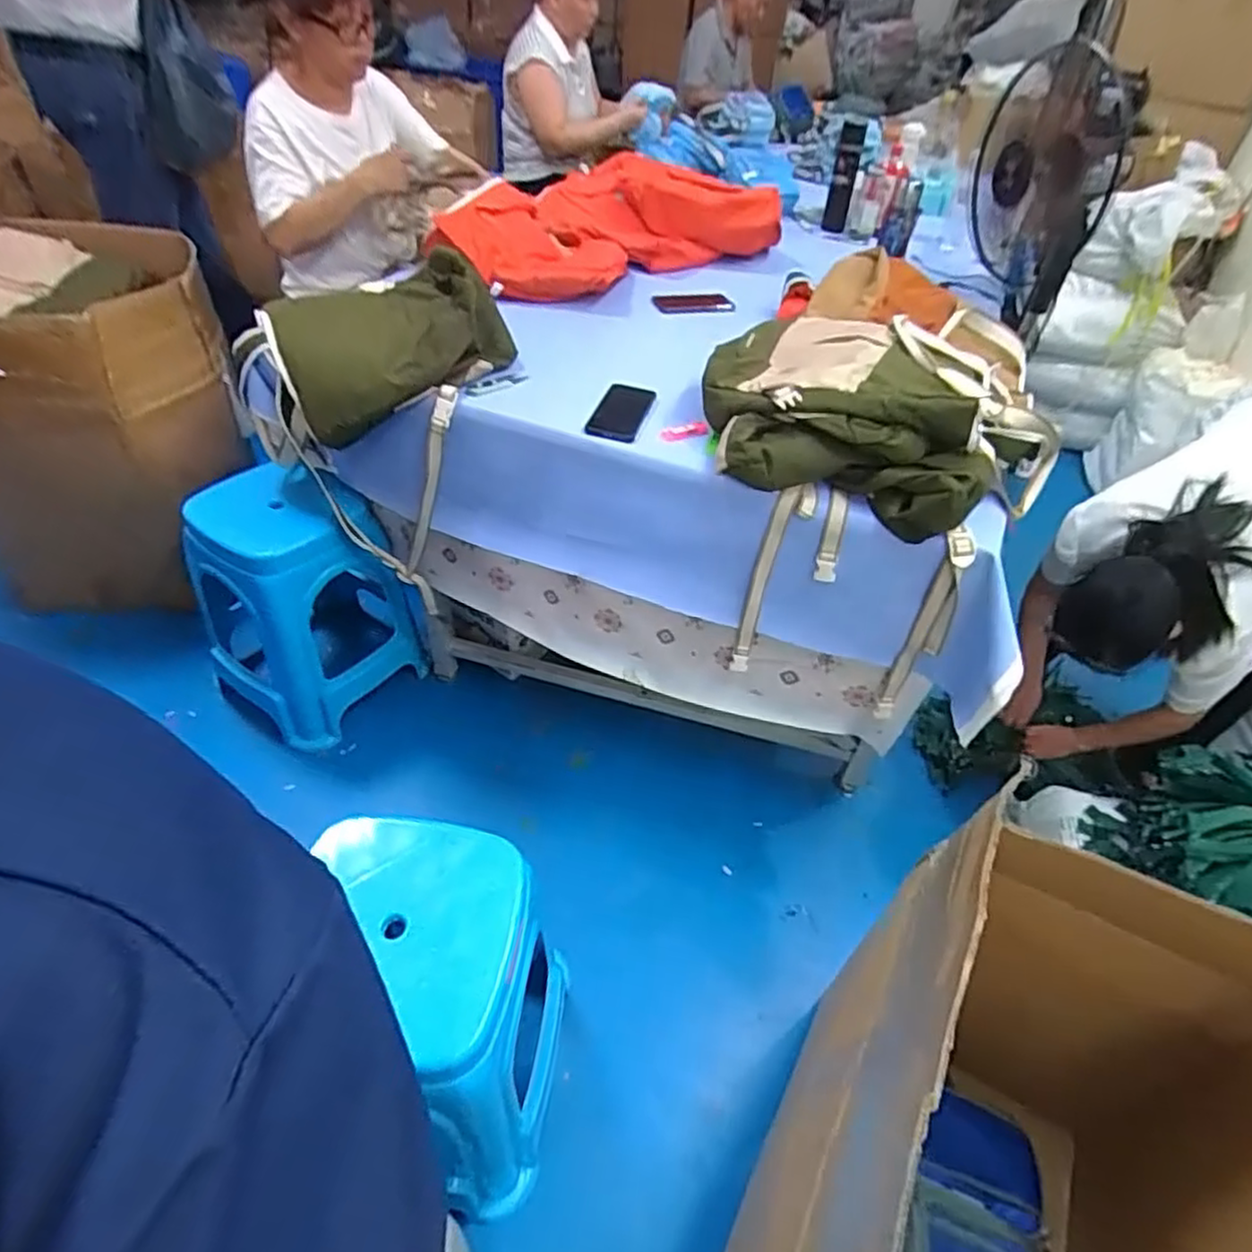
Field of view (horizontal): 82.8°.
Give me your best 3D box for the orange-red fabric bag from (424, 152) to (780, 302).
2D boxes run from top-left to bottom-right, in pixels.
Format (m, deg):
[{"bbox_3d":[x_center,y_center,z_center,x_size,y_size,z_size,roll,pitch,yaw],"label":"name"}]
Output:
[{"bbox_3d":[-0.059,-0.872,1.531,0.798,0.152,0.402,-28,52,-31],"label":"orange-red fabric bag"}]

